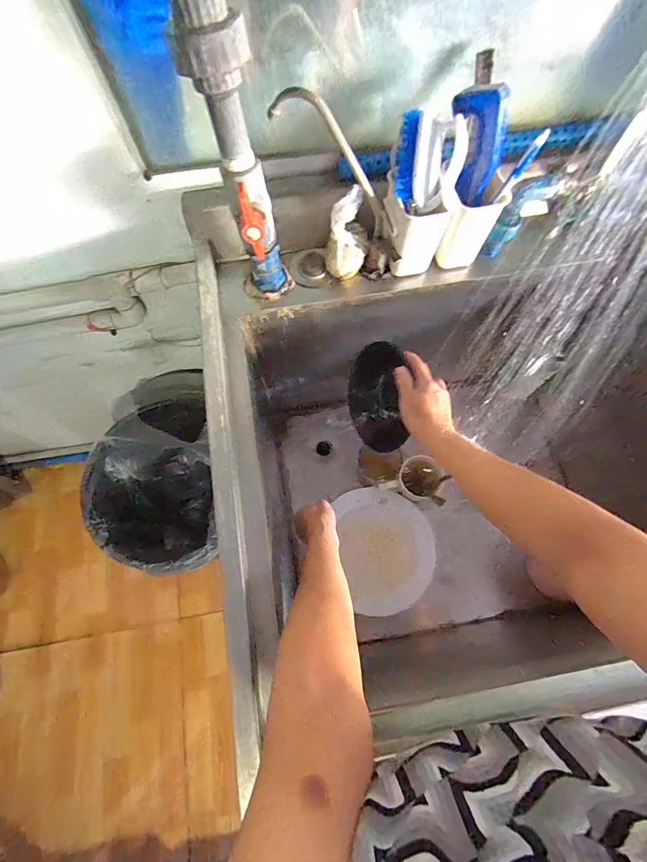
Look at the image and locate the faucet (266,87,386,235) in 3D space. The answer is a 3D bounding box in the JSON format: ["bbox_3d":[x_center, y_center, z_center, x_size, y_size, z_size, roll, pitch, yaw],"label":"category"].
[{"bbox_3d":[0.021,-0.316,0.476,0.062,0.195,0.023,-1,64,43],"label":"faucet"}]

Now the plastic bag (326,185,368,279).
[{"bbox_3d":[0.034,-0.263,0.520,0.053,0.108,0.074,6,71,2],"label":"plastic bag"}]

